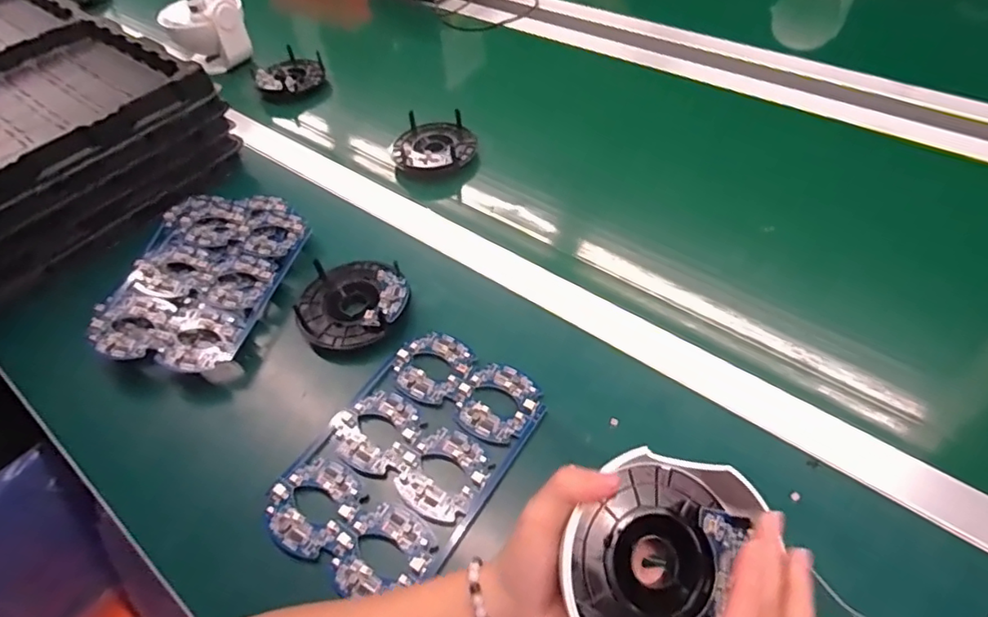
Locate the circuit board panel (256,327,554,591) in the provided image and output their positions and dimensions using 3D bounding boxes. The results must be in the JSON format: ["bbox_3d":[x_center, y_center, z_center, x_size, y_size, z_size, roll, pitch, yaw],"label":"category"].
[{"bbox_3d":[-0.063,0.106,0.422,0.134,0.010,0.198,25,57,24],"label":"circuit board panel"}]

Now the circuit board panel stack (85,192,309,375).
[{"bbox_3d":[-0.277,-0.034,0.544,0.157,0.033,0.221,5,51,10],"label":"circuit board panel stack"}]

